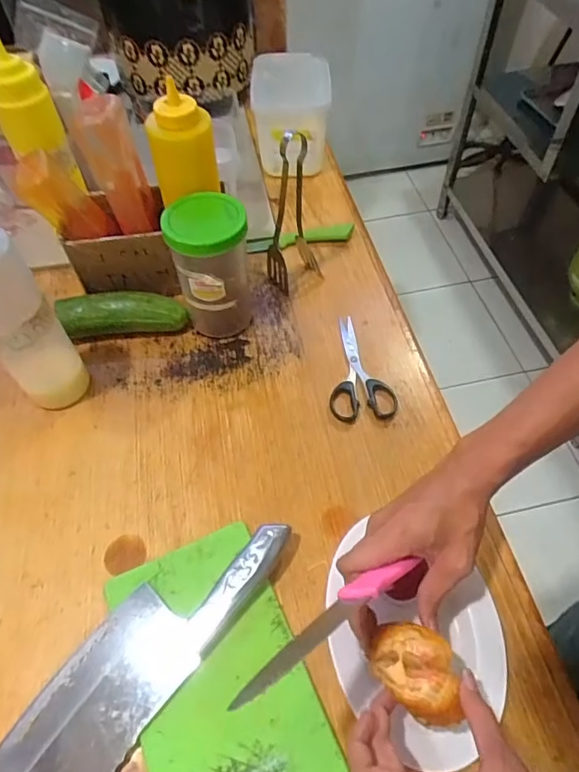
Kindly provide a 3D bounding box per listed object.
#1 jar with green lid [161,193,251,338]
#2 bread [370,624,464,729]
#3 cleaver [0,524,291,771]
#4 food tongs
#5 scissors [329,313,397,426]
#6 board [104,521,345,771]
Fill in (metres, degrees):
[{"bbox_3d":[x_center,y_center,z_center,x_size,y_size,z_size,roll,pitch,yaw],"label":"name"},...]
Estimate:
[{"bbox_3d":[-0.088,-0.129,0.580,0.082,0.158,0.079,-10,55,-6],"label":"jar with green lid"},{"bbox_3d":[0.092,0.205,0.358,0.050,0.027,0.071,-33,60,-20],"label":"bread"},{"bbox_3d":[-0.117,0.213,0.414,0.089,0.030,0.268,31,61,21],"label":"cleaver"},{"bbox_3d":[0.004,-0.213,0.617,0.066,0.196,0.042,-36,62,-22],"label":"food tongs"},{"bbox_3d":[0.077,-0.025,0.595,0.073,0.005,0.153,-6,55,-4],"label":"scissors"},{"bbox_3d":[-0.058,0.241,0.404,0.134,0.012,0.231,-21,57,-13],"label":"board"}]

